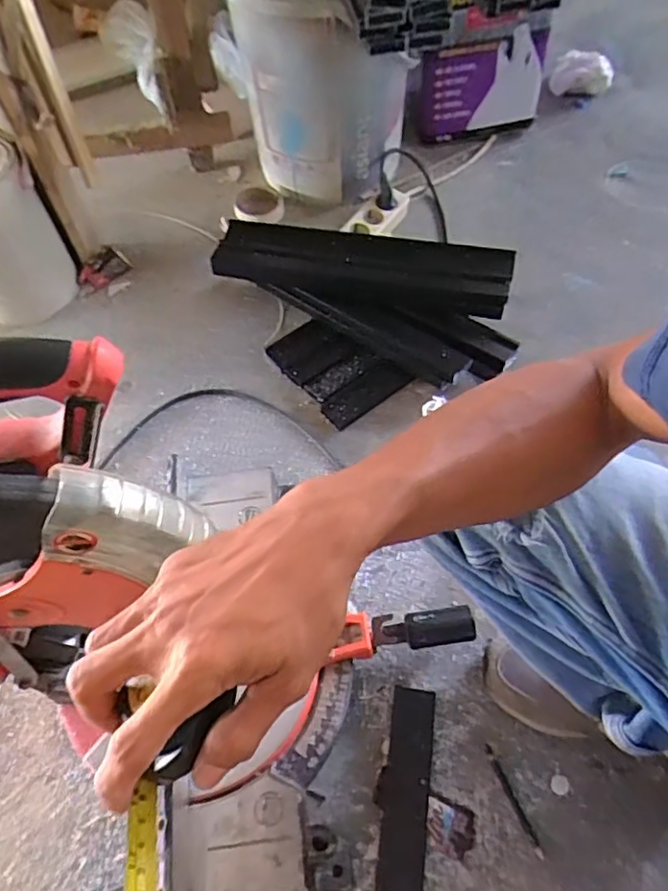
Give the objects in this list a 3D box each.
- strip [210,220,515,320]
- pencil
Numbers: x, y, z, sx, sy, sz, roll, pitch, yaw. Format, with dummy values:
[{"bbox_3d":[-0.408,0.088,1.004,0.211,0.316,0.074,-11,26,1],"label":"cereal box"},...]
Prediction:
[{"bbox_3d":[0.041,-0.283,0.977,0.456,0.033,0.107,11,84,10],"label":"strip"},{"bbox_3d":[0.186,0.366,0.643,0.010,0.009,0.107,-19,58,-11],"label":"pencil"}]

